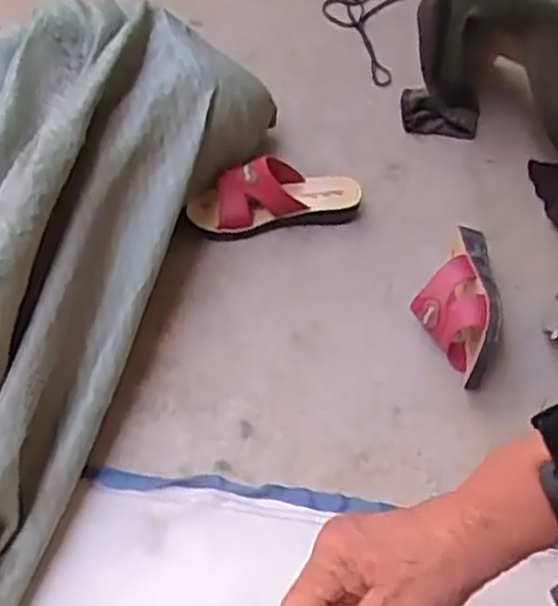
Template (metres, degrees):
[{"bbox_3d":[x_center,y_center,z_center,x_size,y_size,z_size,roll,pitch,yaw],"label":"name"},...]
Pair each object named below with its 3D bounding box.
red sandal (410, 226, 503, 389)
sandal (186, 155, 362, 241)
[{"bbox_3d":[0.205,-0.001,0.902,0.090,0.081,0.210,4,50,1],"label":"red sandal"},{"bbox_3d":[-0.005,-0.142,1.015,0.233,0.083,0.083,-7,51,-8],"label":"sandal"}]

